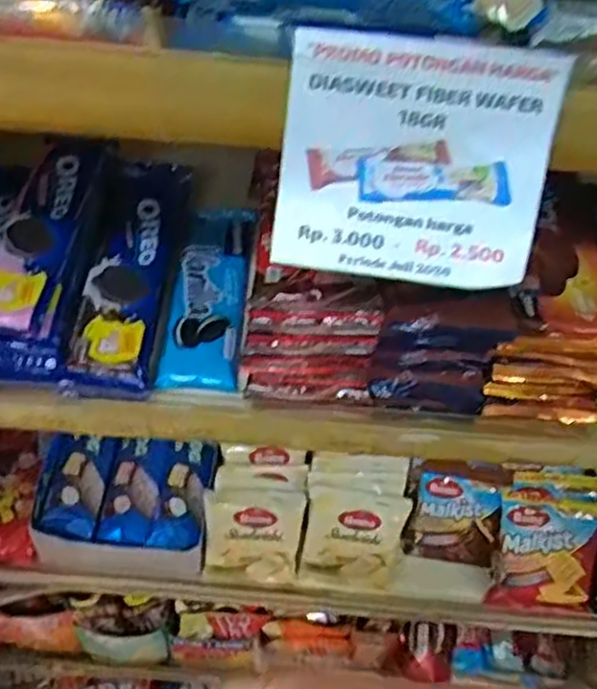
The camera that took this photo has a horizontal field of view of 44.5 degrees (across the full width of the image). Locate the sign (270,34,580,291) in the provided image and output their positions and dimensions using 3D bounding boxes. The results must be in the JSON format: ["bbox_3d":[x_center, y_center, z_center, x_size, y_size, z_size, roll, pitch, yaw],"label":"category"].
[{"bbox_3d":[0.042,-0.065,0.262,0.096,0.084,0.011,7,23,0],"label":"sign"}]

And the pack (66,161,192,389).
[{"bbox_3d":[-0.104,-0.048,0.470,0.051,0.026,0.188,4,51,-1],"label":"pack"}]

